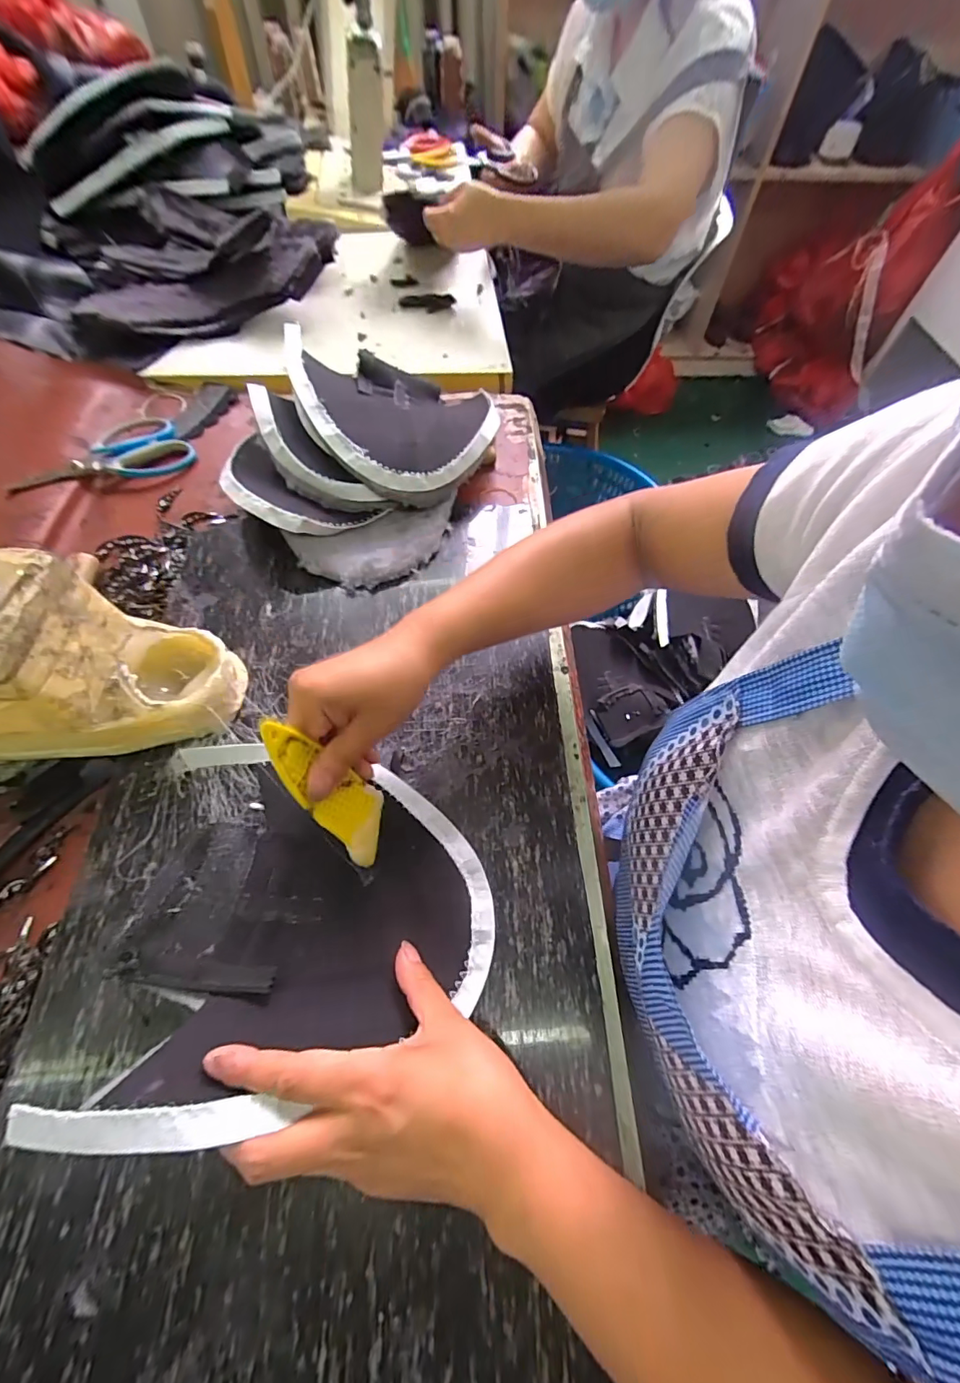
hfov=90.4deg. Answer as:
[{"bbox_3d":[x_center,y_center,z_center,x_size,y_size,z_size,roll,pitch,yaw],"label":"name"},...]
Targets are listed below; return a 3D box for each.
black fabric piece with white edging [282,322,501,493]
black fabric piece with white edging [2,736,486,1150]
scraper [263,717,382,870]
[{"bbox_3d":[-0.083,-0.304,0.511,0.205,0.075,0.210,0,62,1],"label":"black fabric piece with white edging"},{"bbox_3d":[-0.101,0.138,0.287,0.208,0.091,0.195,0,62,1],"label":"black fabric piece with white edging"},{"bbox_3d":[-0.093,0.059,0.294,0.020,0.118,0.040,23,60,44],"label":"scraper"}]

